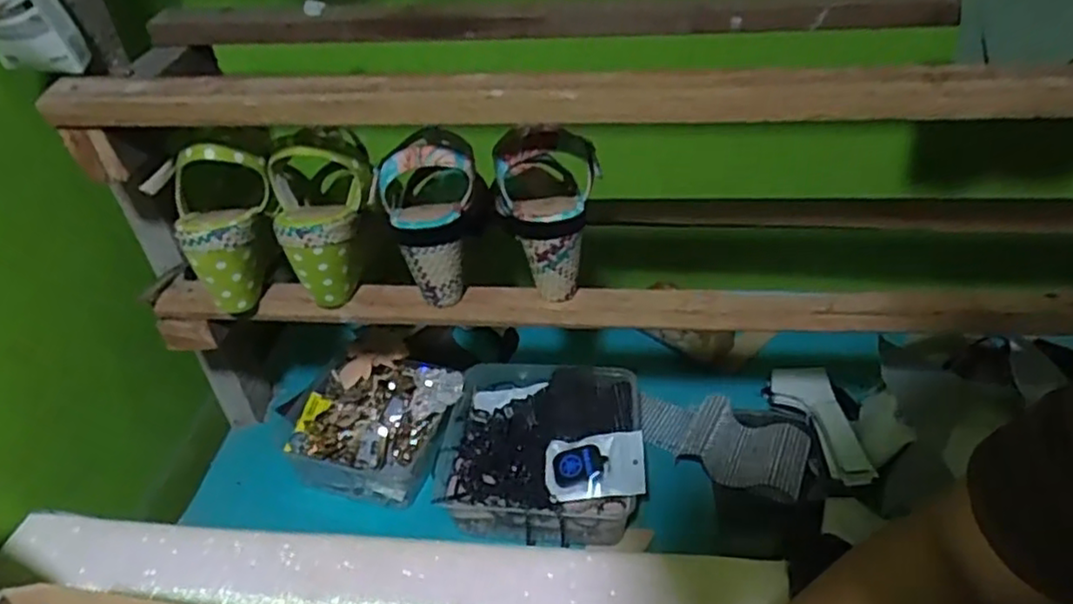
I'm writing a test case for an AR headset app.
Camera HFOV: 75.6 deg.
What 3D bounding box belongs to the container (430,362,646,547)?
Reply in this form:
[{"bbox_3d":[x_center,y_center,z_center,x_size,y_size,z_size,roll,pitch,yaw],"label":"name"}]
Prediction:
[{"bbox_3d":[0.005,0.151,0.738,0.212,0.068,0.199,3,39,7],"label":"container"}]

